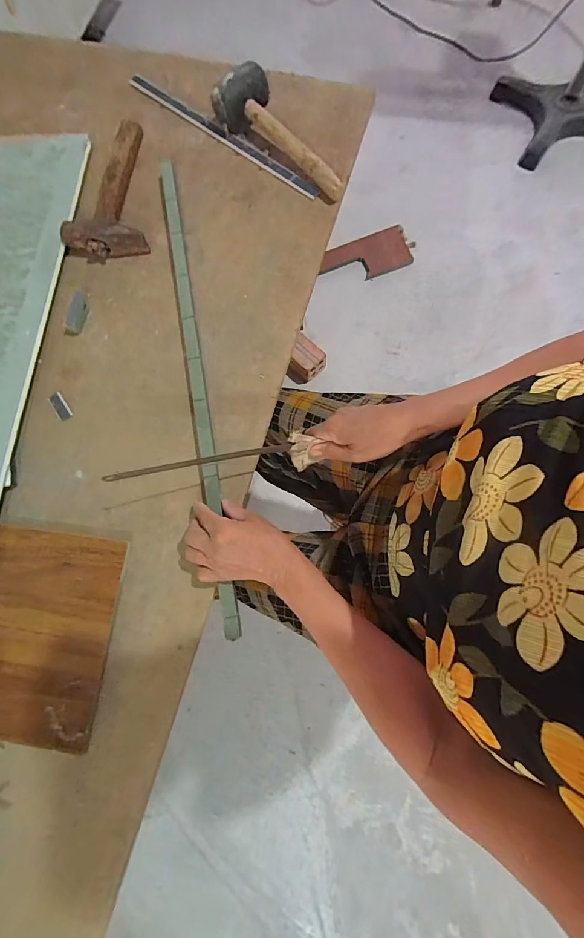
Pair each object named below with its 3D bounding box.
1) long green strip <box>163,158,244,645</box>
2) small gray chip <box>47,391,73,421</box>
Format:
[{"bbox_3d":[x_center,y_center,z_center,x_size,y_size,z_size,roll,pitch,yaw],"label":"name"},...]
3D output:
[{"bbox_3d":[-0.130,-0.133,0.484,0.022,0.014,0.672,-10,78,-3],"label":"long green strip"},{"bbox_3d":[-0.319,-0.086,0.497,0.018,0.006,0.041,-34,80,-7],"label":"small gray chip"}]

